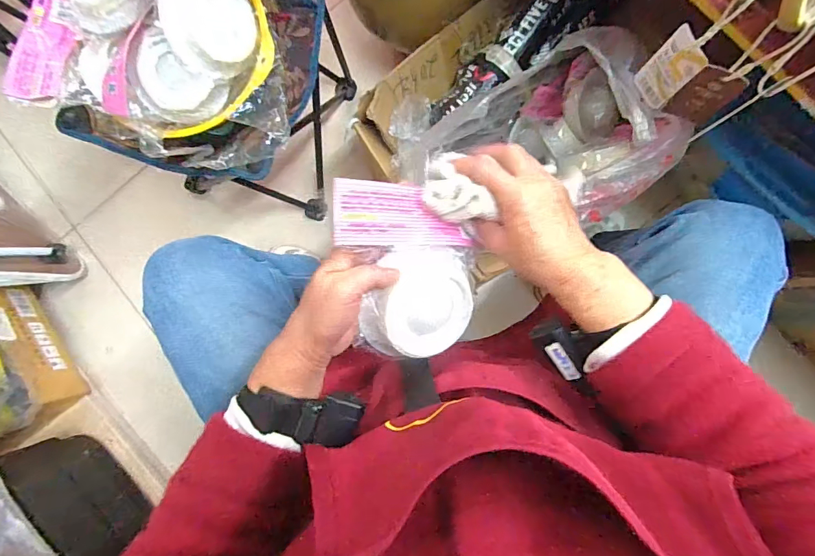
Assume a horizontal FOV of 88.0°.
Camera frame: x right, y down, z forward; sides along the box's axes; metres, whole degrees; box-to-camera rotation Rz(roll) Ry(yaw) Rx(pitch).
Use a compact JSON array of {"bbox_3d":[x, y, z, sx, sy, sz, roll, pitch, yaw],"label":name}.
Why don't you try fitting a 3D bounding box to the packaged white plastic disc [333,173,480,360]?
[{"bbox_3d":[-0.008,-0.005,0.372,0.143,0.043,0.147,4,98,-32],"label":"packaged white plastic disc"}]

